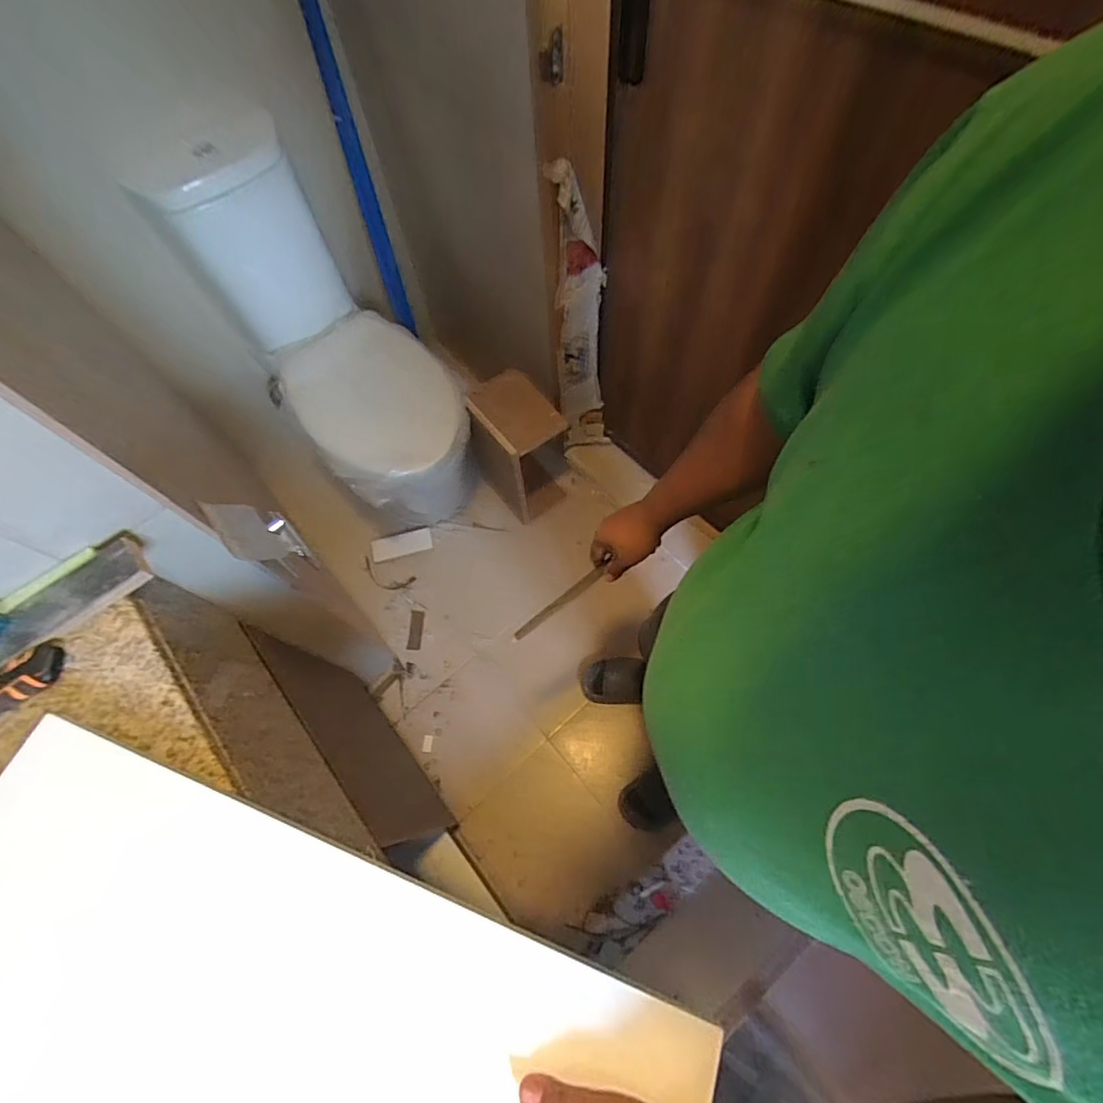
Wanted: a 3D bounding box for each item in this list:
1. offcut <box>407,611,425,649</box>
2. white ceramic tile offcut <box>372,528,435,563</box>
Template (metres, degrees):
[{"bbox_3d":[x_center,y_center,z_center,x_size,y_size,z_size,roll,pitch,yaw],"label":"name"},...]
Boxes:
[{"bbox_3d":[-0.387,0.224,1.472,0.036,0.012,0.110,2,65,4],"label":"offcut"},{"bbox_3d":[-0.454,-0.023,1.560,0.177,0.016,0.077,-13,69,-13],"label":"white ceramic tile offcut"}]

